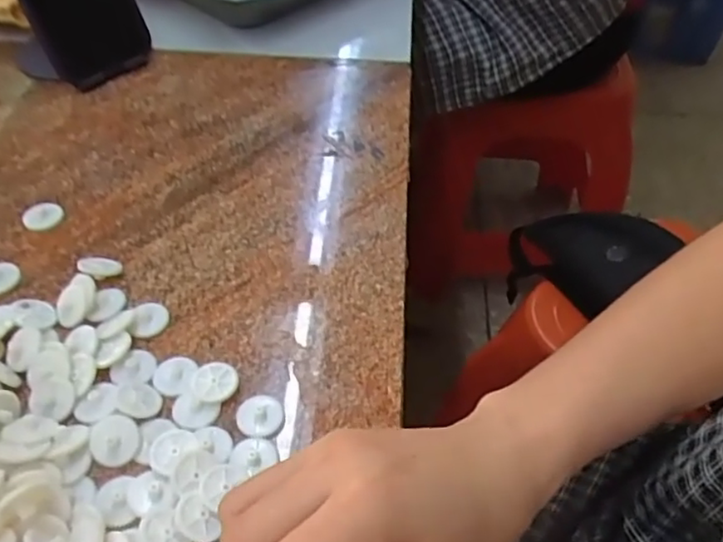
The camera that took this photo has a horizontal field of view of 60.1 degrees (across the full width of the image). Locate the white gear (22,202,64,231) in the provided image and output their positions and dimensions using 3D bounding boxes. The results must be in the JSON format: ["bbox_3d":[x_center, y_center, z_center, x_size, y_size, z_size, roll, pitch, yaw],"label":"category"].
[{"bbox_3d":[-0.195,-0.034,0.381,0.022,0.005,0.021,-18,50,-17],"label":"white gear"}]

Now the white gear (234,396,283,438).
[{"bbox_3d":[-0.048,0.067,0.295,0.022,0.004,0.021,1,47,-1],"label":"white gear"}]

